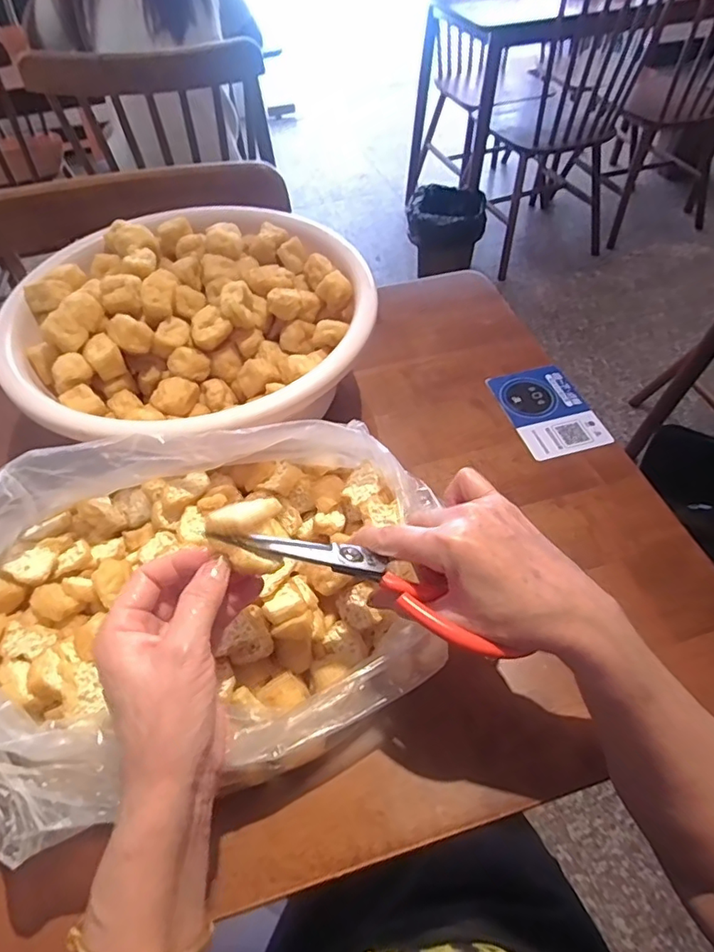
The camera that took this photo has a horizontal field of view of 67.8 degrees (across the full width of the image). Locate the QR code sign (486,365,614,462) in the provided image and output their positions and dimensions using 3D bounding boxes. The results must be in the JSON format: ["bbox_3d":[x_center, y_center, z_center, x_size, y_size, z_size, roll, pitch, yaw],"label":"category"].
[{"bbox_3d":[0.204,-0.072,0.572,0.088,0.007,0.127,-12,51,-8],"label":"QR code sign"}]

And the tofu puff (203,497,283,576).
[{"bbox_3d":[-0.064,0.034,0.306,0.040,0.025,0.037,-4,53,-1],"label":"tofu puff"}]

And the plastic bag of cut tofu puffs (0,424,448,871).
[{"bbox_3d":[-0.091,0.080,0.360,0.286,0.111,0.232,-10,53,-6],"label":"plastic bag of cut tofu puffs"}]

